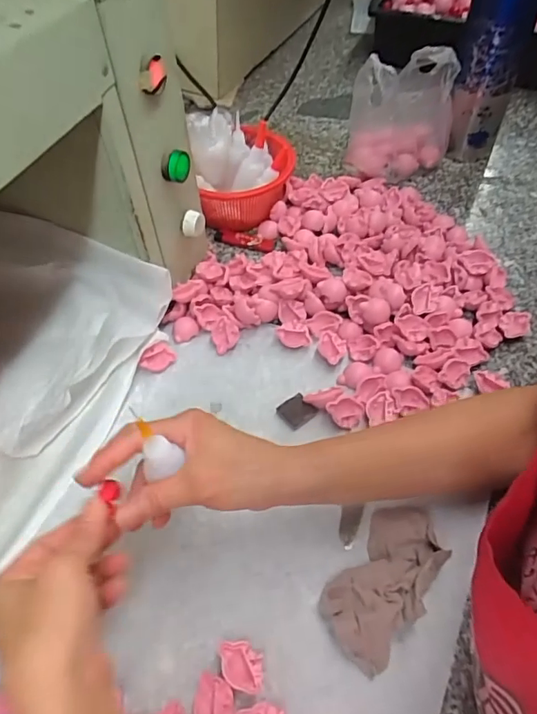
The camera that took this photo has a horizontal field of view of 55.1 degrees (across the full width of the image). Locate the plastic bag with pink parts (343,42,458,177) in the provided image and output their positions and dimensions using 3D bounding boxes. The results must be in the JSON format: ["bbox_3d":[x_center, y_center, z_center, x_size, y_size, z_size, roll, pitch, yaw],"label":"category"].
[{"bbox_3d":[0.172,-0.318,0.667,0.128,0.126,0.076,-25,56,-18],"label":"plastic bag with pink parts"}]

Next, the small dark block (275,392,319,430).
[{"bbox_3d":[0.026,0.050,0.480,0.030,0.005,0.029,-32,58,-22],"label":"small dark block"}]

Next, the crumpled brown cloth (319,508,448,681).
[{"bbox_3d":[0.087,0.163,0.382,0.060,0.021,0.118,31,58,22],"label":"crumpled brown cloth"}]

